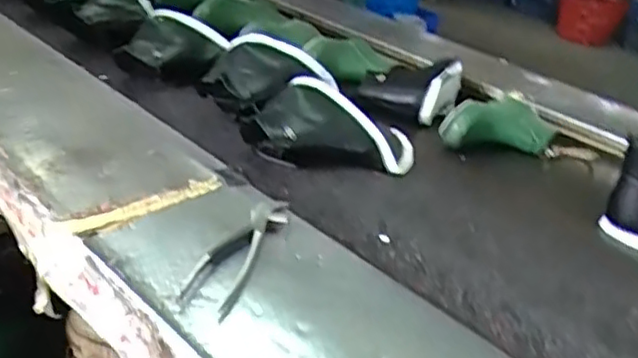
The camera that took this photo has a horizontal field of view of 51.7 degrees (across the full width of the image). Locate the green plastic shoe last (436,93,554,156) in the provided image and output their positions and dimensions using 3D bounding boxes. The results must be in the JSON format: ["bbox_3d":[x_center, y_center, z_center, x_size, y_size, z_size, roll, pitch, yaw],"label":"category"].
[{"bbox_3d":[0.294,-0.088,1.097,0.199,0.073,0.073,0,29,-17],"label":"green plastic shoe last"}]

